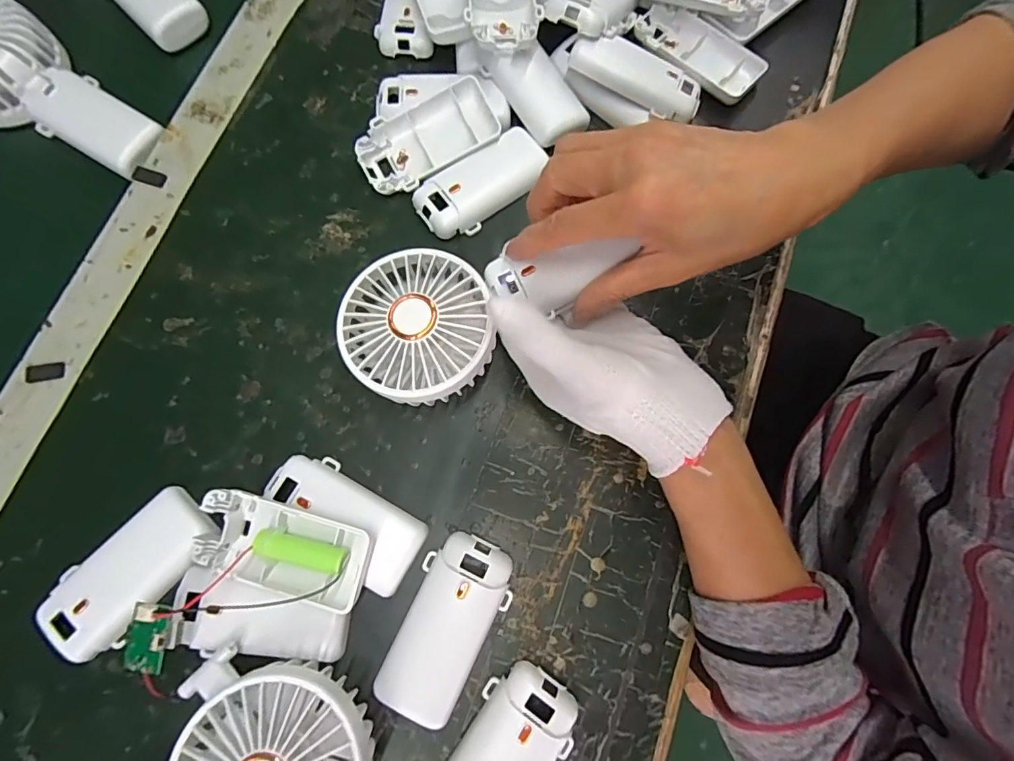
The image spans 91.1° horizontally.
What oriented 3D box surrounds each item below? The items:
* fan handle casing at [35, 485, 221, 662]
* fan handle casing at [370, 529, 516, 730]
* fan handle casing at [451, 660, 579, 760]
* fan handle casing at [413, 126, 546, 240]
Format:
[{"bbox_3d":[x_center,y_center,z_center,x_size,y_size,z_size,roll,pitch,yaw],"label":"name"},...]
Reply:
[{"bbox_3d":[-0.208,0.104,0.275,0.049,0.015,0.092,41,80,10],"label":"fan handle casing"},{"bbox_3d":[-0.032,0.131,0.268,0.047,0.015,0.092,20,77,6],"label":"fan handle casing"},{"bbox_3d":[-0.002,0.195,0.253,0.048,0.016,0.092,30,78,8],"label":"fan handle casing"},{"bbox_3d":[-0.016,-0.133,0.336,0.093,0.016,0.042,-35,78,-8],"label":"fan handle casing"}]

